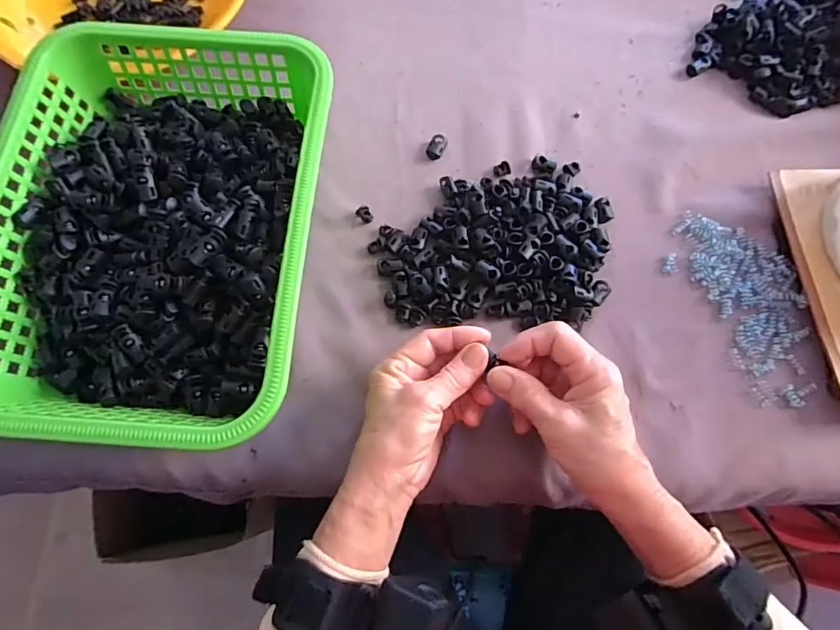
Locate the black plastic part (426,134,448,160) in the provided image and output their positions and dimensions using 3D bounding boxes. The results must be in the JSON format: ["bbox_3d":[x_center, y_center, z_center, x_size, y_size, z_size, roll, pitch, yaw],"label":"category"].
[{"bbox_3d":[0.014,-0.146,0.429,0.014,0.009,0.021,30,76,8],"label":"black plastic part"}]

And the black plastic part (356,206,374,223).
[{"bbox_3d":[-0.045,-0.083,0.408,0.013,0.008,0.011,38,77,10],"label":"black plastic part"}]

